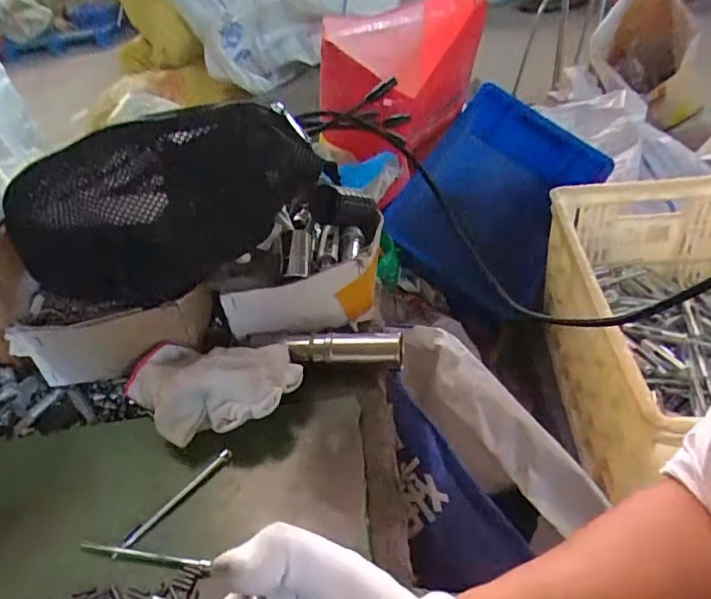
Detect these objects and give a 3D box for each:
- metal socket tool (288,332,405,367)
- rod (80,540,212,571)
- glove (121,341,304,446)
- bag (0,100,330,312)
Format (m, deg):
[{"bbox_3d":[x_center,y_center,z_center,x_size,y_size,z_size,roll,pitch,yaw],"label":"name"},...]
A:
[{"bbox_3d":[-0.008,0.041,0.418,0.088,0.025,0.021,-1,38,10],"label":"metal socket tool"},{"bbox_3d":[-0.127,0.152,0.321,0.088,0.005,0.008,1,38,15],"label":"rod"},{"bbox_3d":[-0.105,0.064,0.391,0.132,0.044,0.080,-4,38,7],"label":"glove"},{"bbox_3d":[-0.153,-0.073,0.451,0.256,0.143,0.063,-16,38,-10],"label":"bag"}]

